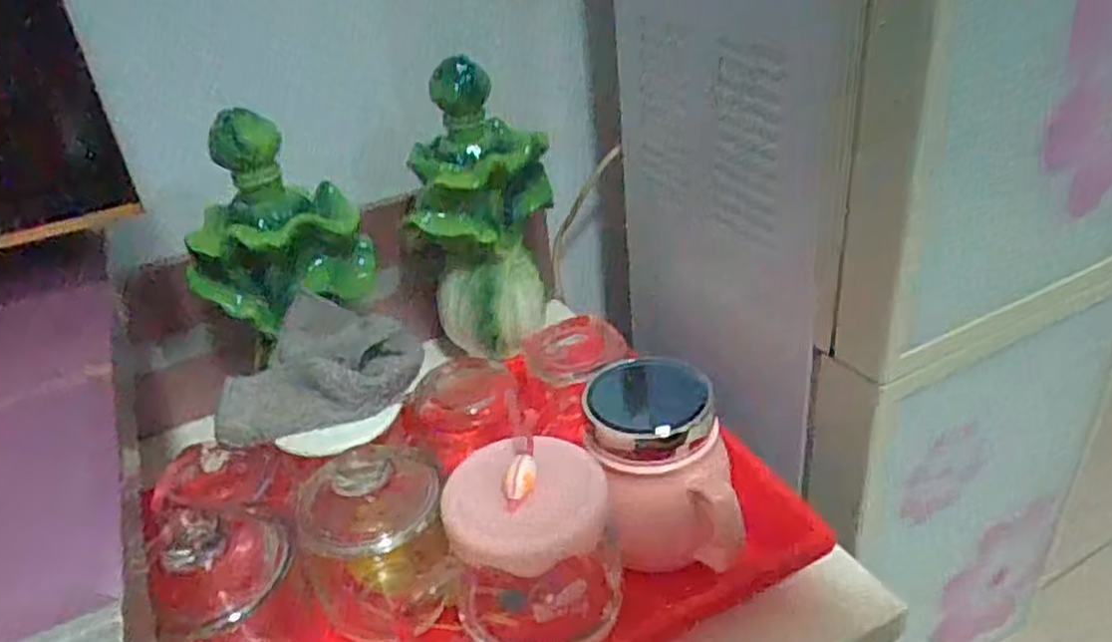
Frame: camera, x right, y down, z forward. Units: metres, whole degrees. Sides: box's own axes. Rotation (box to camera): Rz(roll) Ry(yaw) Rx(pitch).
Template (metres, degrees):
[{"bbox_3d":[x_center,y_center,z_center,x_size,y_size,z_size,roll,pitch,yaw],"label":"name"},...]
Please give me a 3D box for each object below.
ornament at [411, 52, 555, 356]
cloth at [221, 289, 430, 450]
[{"bbox_3d":[-0.055,-0.081,0.633,0.103,0.232,0.096,-6,32,0],"label":"ornament"},{"bbox_3d":[-0.150,0.027,0.504,0.126,0.050,0.104,-11,32,-9],"label":"cloth"}]

